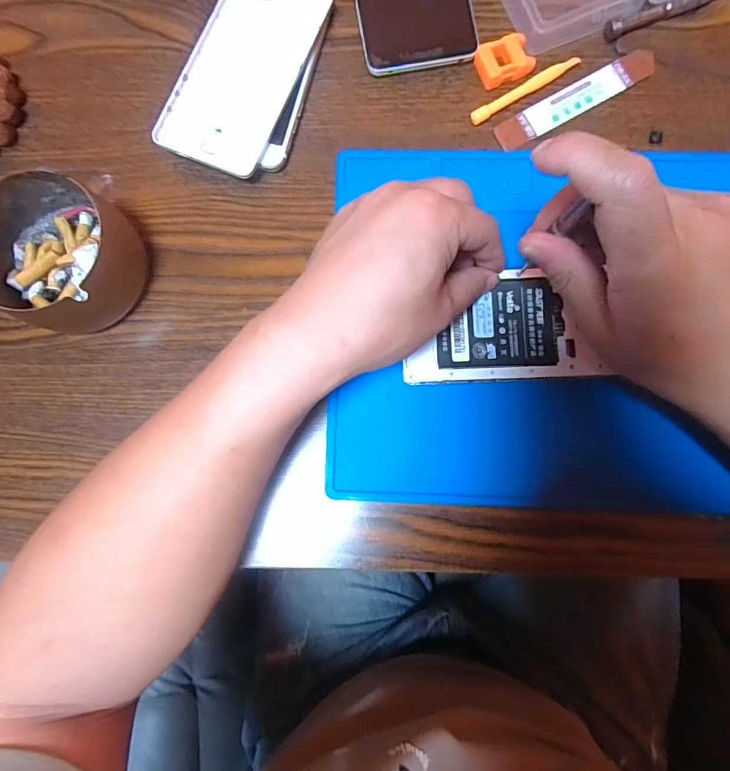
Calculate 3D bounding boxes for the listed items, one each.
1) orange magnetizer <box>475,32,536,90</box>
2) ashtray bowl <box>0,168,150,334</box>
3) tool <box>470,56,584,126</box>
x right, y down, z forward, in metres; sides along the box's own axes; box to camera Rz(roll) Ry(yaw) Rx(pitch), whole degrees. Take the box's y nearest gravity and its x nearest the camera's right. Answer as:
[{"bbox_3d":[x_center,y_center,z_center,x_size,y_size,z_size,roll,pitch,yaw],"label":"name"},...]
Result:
[{"bbox_3d":[0.093,-0.217,0.299,0.035,0.011,0.026,-16,83,0],"label":"orange magnetizer"},{"bbox_3d":[-0.186,-0.080,0.275,0.088,0.050,0.087,0,84,2],"label":"ashtray bowl"},{"bbox_3d":[0.108,-0.200,0.300,0.083,0.006,0.009,-32,84,-2],"label":"tool"}]

